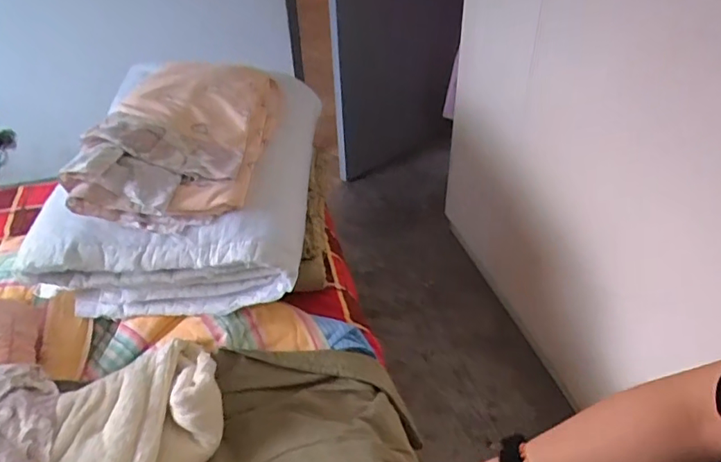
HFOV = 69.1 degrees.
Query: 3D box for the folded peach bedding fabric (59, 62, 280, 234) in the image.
[{"bbox_3d":[-0.356,-0.220,1.110,0.312,0.090,0.556,15,41,-9],"label":"folded peach bedding fabric"}]

